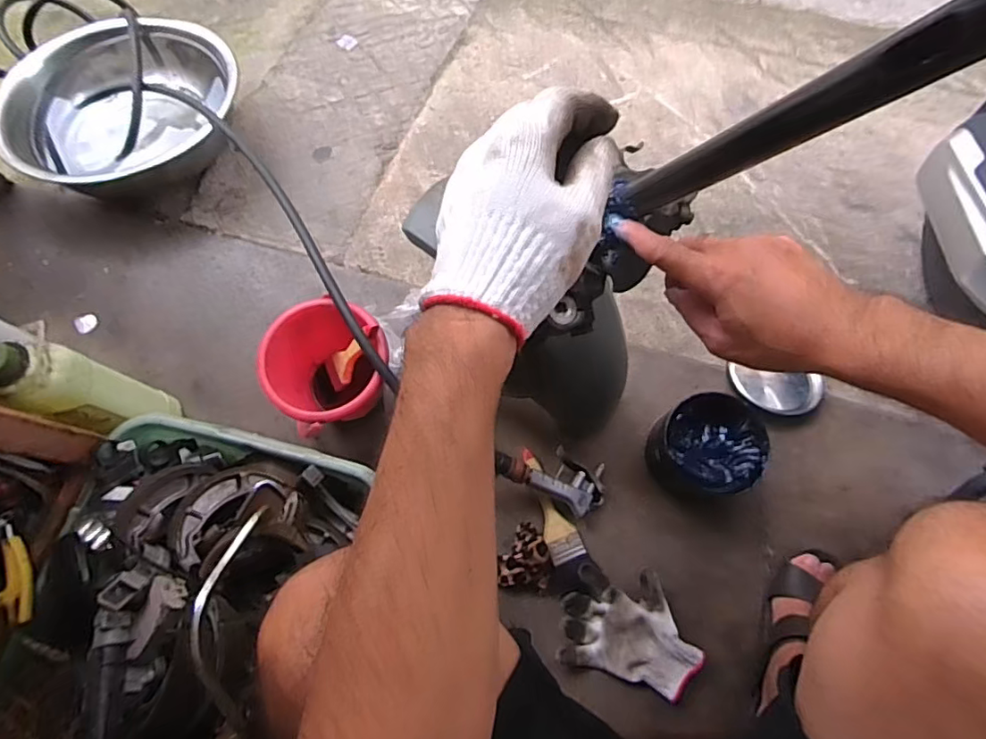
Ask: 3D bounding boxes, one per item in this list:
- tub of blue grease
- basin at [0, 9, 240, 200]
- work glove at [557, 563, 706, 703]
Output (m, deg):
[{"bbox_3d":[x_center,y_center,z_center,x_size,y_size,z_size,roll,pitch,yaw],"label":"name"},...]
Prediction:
[{"bbox_3d":[0.269,0.101,0.708,0.121,0.091,0.115,0,73,0],"label":"tub of blue grease"},{"bbox_3d":[-0.568,-0.416,0.875,0.320,0.119,0.320,0,73,0],"label":"basin"},{"bbox_3d":[0.167,0.303,0.664,0.171,0.033,0.127,16,74,5],"label":"work glove"}]

